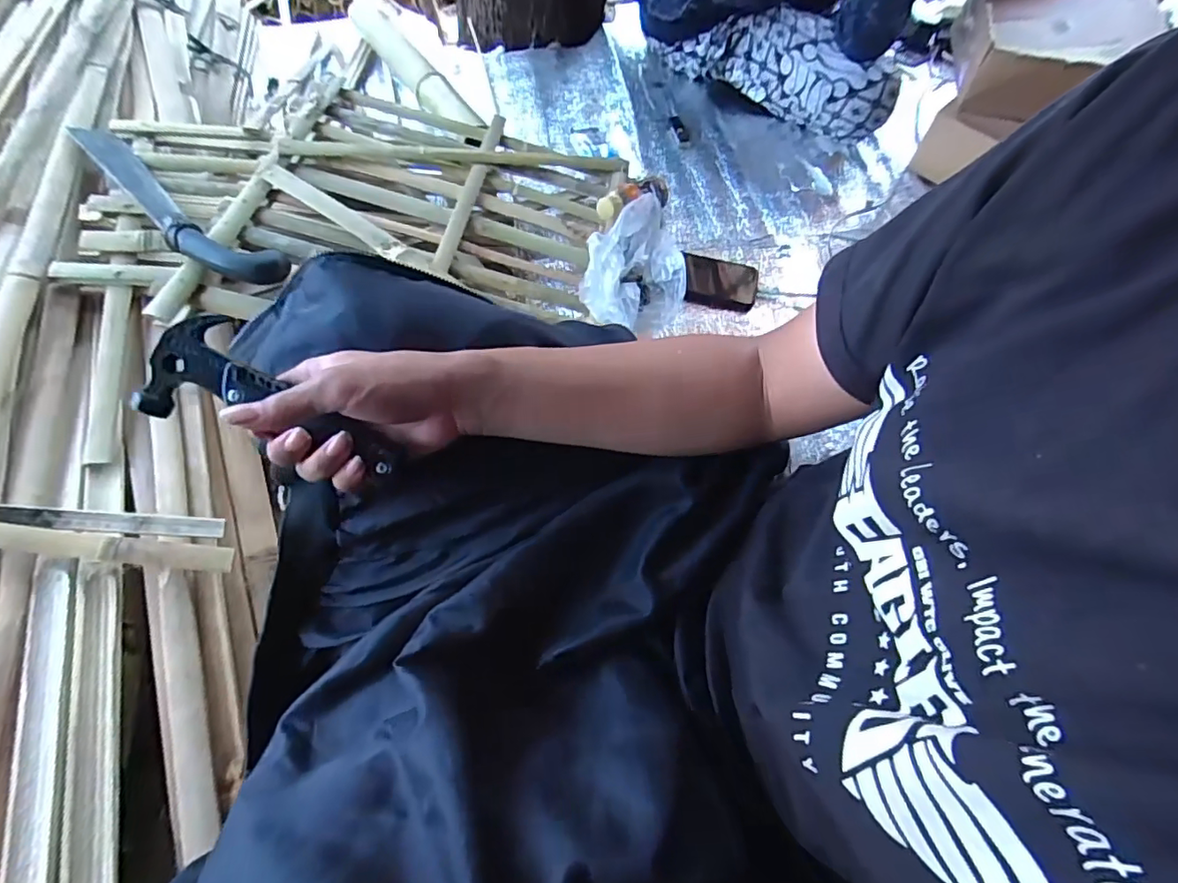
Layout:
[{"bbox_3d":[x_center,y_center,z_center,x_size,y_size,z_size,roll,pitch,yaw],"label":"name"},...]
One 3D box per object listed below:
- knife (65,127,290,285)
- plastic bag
[{"bbox_3d":[-0.496,-0.276,0.657,0.355,0.042,0.074,33,62,16],"label":"knife"},{"bbox_3d":[0.077,-0.252,0.765,0.121,0.105,0.228,16,59,7],"label":"plastic bag"}]

